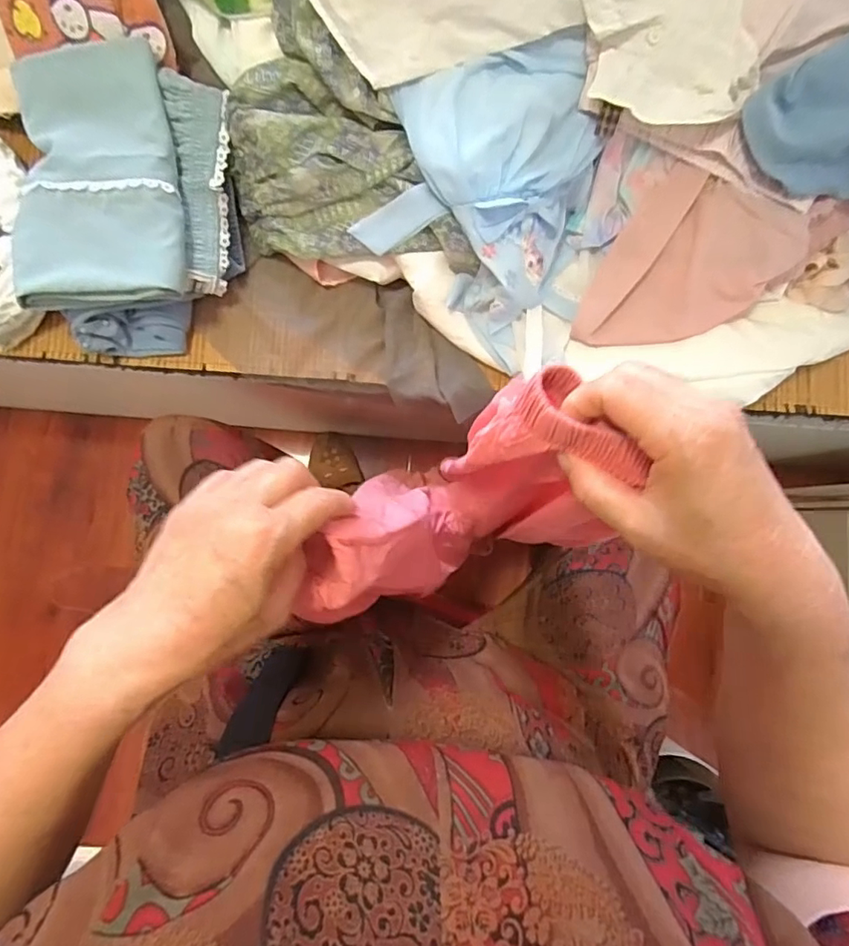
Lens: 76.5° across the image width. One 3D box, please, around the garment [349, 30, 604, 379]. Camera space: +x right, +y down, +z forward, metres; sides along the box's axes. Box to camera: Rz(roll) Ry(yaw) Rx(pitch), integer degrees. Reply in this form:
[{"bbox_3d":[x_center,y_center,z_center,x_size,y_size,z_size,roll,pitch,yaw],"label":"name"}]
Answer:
[{"bbox_3d":[0.085,-0.294,0.569,0.253,0.124,0.254,37,84,0],"label":"garment"}]

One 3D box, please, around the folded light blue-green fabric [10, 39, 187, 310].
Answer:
[{"bbox_3d":[-0.329,-0.296,0.537,0.154,0.035,0.249,-7,86,-4],"label":"folded light blue-green fabric"}]

